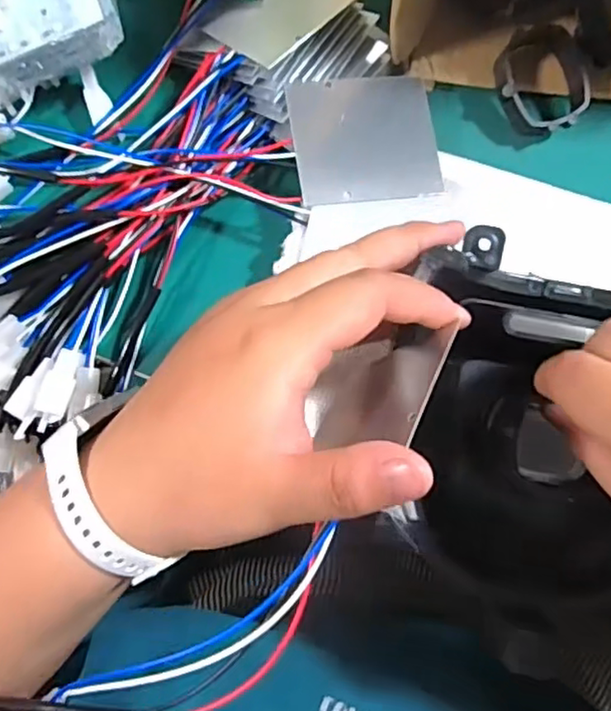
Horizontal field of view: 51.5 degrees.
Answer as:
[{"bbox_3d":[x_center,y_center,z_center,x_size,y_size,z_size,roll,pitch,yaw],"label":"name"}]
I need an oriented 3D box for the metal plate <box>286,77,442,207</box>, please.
[{"bbox_3d":[0.028,-0.103,0.299,0.068,0.004,0.061,-7,79,-12],"label":"metal plate"}]

